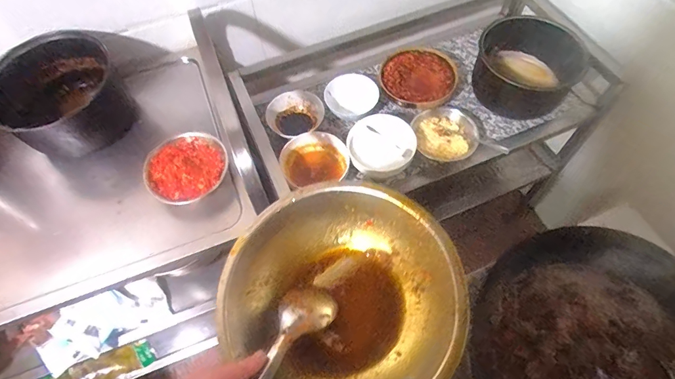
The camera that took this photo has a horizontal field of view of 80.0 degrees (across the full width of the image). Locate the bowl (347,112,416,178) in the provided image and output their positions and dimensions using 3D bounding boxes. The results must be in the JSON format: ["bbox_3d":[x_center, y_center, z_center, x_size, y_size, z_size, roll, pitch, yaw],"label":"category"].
[{"bbox_3d":[0.095,-0.094,0.864,0.136,0.055,0.136,-1,61,2],"label":"bowl"}]

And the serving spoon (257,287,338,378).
[{"bbox_3d":[-0.074,0.202,0.496,0.068,0.032,0.210,26,51,16],"label":"serving spoon"}]

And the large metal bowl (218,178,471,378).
[{"bbox_3d":[0.005,0.144,0.521,0.269,0.102,0.293,-1,61,2],"label":"large metal bowl"}]

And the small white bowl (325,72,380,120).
[{"bbox_3d":[0.033,-0.218,0.924,0.123,0.051,0.099,15,63,11],"label":"small white bowl"}]

